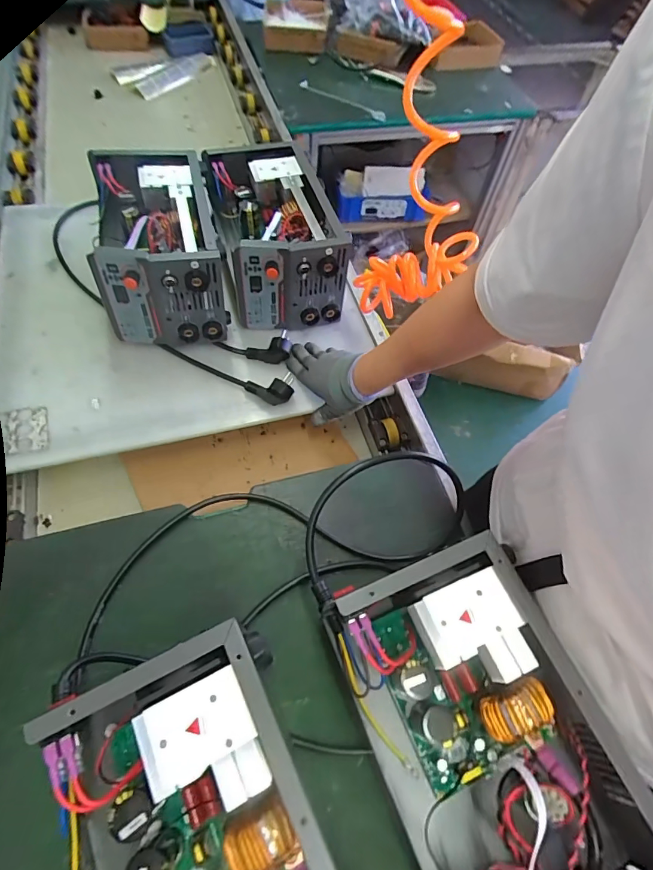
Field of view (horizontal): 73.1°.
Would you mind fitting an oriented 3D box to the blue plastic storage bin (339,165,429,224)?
[{"bbox_3d":[0.189,-0.779,1.432,0.318,0.139,0.084,-11,62,-11],"label":"blue plastic storage bin"}]

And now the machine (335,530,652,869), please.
[{"bbox_3d":[0.131,0.254,0.375,0.158,0.124,0.276,-20,64,-15],"label":"machine"}]

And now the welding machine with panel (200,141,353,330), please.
[{"bbox_3d":[-0.090,-0.335,0.737,0.167,0.155,0.292,-15,62,-12],"label":"welding machine with panel"}]

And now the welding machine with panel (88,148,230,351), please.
[{"bbox_3d":[-0.260,-0.292,0.696,0.176,0.163,0.282,-12,62,-11],"label":"welding machine with panel"}]

